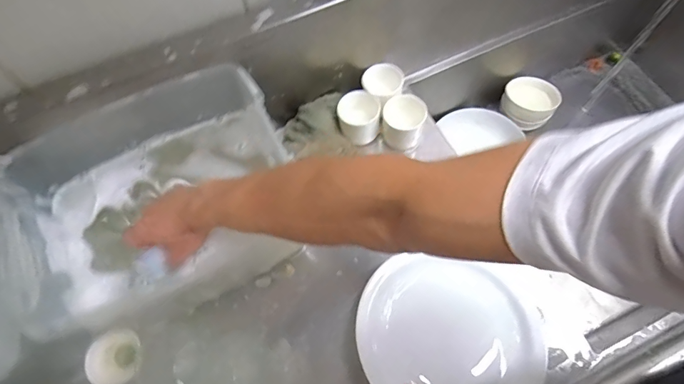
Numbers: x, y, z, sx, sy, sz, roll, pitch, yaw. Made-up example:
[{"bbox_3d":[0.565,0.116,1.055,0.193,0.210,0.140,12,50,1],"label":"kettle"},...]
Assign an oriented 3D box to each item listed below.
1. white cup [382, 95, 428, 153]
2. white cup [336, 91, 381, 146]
[{"bbox_3d":[0.099,-0.113,0.664,0.065,0.071,0.066,-1,64,2],"label":"white cup"},{"bbox_3d":[0.028,-0.119,0.672,0.068,0.073,0.061,3,64,4],"label":"white cup"}]

